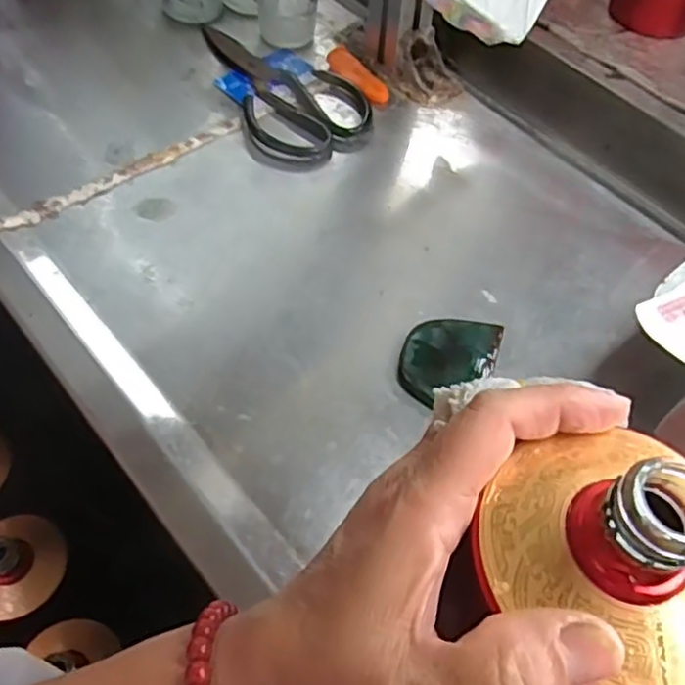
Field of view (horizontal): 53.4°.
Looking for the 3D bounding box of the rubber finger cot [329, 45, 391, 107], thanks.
[{"bbox_3d":[0.013,-0.238,0.608,0.027,0.009,0.078,-31,64,-19],"label":"rubber finger cot"}]

